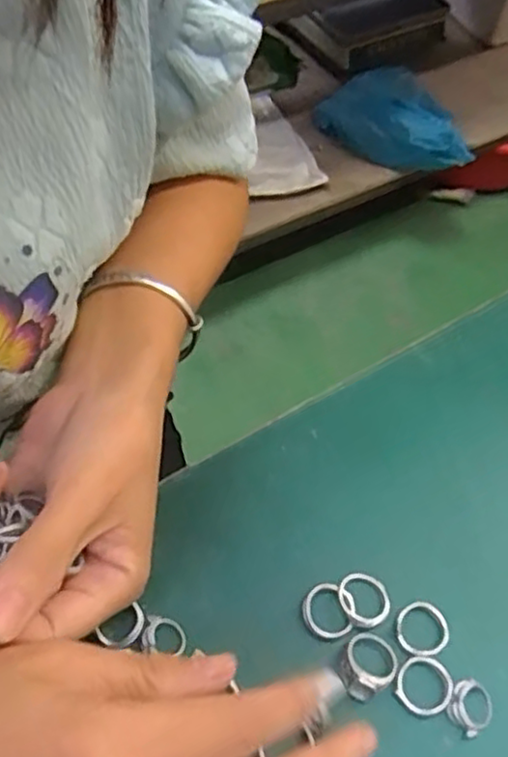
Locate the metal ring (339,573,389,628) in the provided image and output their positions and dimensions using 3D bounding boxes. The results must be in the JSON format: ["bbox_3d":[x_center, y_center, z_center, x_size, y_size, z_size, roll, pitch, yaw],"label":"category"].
[{"bbox_3d":[0.047,0.095,0.293,0.021,0.005,0.023,2,56,-3],"label":"metal ring"}]

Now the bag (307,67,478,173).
[{"bbox_3d":[0.266,-0.474,1.251,0.166,0.112,0.288,-30,63,-22],"label":"bag"}]

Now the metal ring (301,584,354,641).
[{"bbox_3d":[0.031,0.099,0.288,0.020,0.004,0.023,-23,69,-14],"label":"metal ring"}]

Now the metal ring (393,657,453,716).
[{"bbox_3d":[0.069,0.123,0.274,0.022,0.004,0.022,2,56,-3],"label":"metal ring"}]

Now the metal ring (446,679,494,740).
[{"bbox_3d":[0.086,0.130,0.271,0.018,0.004,0.017,2,56,-3],"label":"metal ring"}]

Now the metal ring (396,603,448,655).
[{"bbox_3d":[0.071,0.106,0.287,0.022,0.004,0.021,2,56,-3],"label":"metal ring"}]

